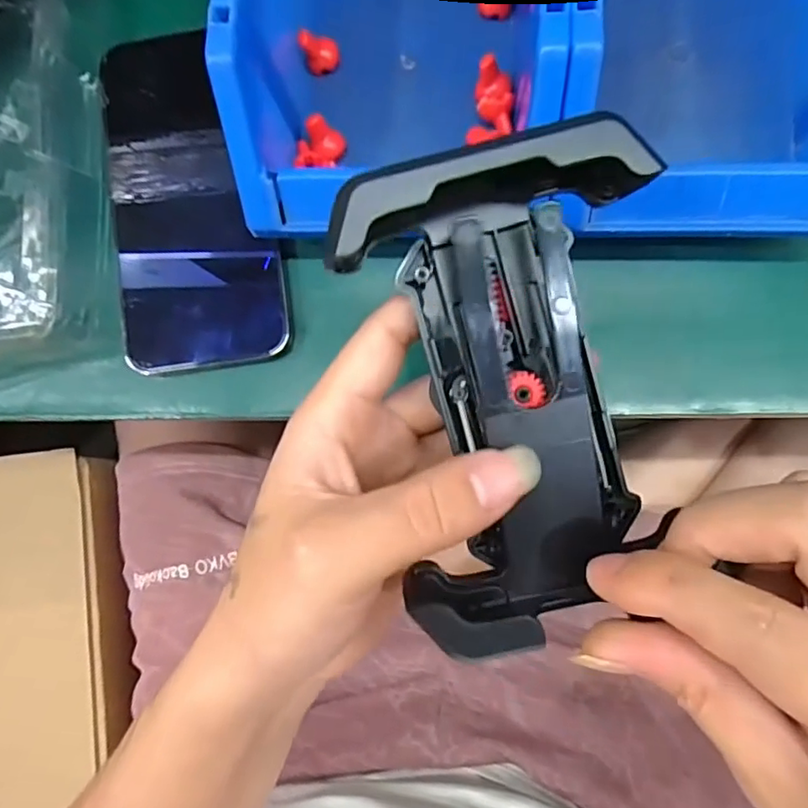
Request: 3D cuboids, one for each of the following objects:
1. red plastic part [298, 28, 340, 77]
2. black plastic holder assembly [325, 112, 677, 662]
[{"bbox_3d":[-0.039,-0.164,0.267,0.015,0.018,0.014,-1,83,5],"label":"red plastic part"},{"bbox_3d":[0.029,-0.005,0.163,0.079,0.048,0.134,-4,99,5],"label":"black plastic holder assembly"}]

